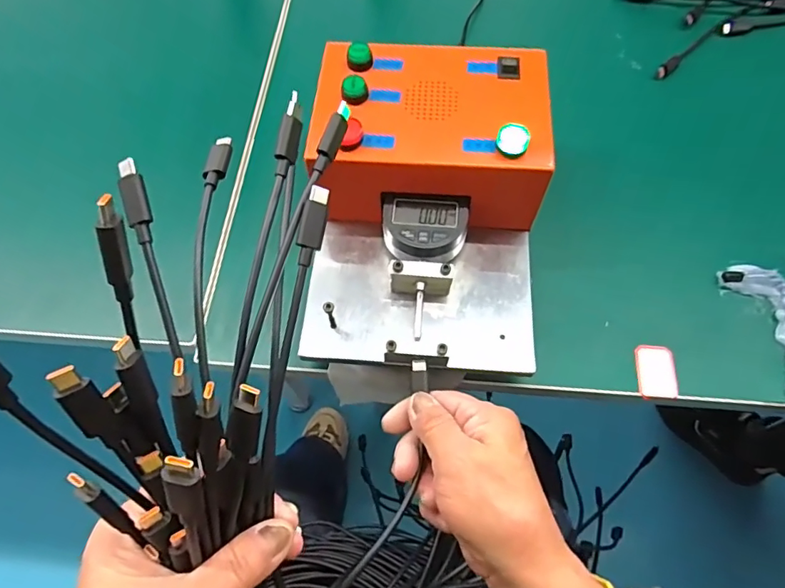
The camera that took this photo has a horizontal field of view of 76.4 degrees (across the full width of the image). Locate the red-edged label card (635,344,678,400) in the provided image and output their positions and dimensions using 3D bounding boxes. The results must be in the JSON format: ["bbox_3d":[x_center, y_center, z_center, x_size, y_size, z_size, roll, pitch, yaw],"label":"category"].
[{"bbox_3d":[0.175,0.051,0.330,0.025,0.004,0.036,5,66,4],"label":"red-edged label card"}]

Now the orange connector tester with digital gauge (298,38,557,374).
[{"bbox_3d":[0.022,-0.057,0.339,0.151,0.100,0.209,4,66,4],"label":"orange connector tester with digital gauge"}]

